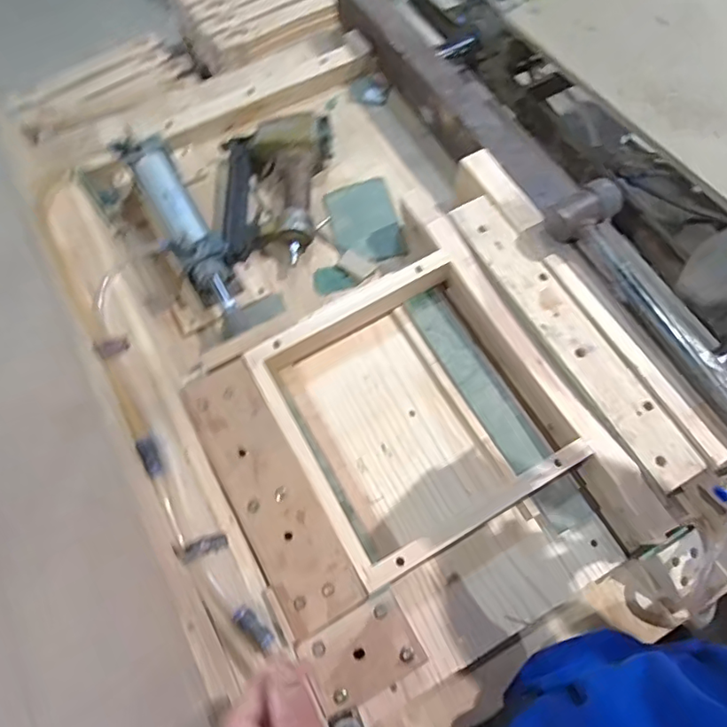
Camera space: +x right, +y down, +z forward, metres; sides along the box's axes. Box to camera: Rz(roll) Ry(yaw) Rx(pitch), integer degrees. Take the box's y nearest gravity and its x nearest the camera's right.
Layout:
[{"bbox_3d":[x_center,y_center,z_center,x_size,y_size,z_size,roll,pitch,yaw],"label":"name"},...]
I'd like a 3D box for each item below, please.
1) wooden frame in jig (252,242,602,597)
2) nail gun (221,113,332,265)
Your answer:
[{"bbox_3d":[0.053,0.040,0.619,0.287,0.071,0.315,-28,70,-12],"label":"wooden frame in jig"},{"bbox_3d":[-0.115,-0.242,0.738,0.159,0.071,0.213,-7,68,-2],"label":"nail gun"}]

